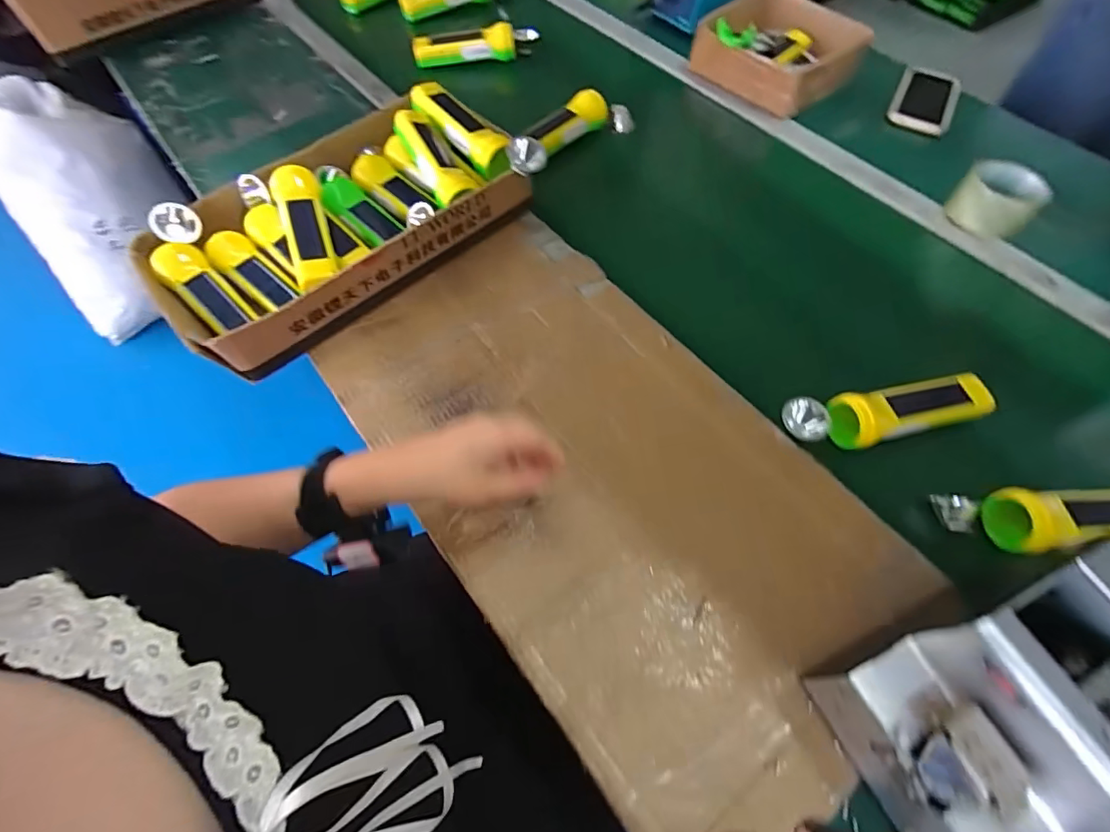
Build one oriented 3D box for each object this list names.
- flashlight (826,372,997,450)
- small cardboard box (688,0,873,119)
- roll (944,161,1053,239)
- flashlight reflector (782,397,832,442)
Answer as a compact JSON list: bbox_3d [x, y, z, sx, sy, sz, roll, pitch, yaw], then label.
[{"bbox_3d":[0.360,-0.007,0.512,0.168,0.048,0.051,-12,61,-6],"label":"flashlight"},{"bbox_3d":[0.355,-0.589,0.815,0.223,0.079,0.193,34,66,18],"label":"small cardboard box"},{"bbox_3d":[0.587,-0.288,0.676,0.094,0.055,0.094,0,61,0],"label":"roll"},{"bbox_3d":[0.256,0.004,0.516,0.012,0.043,0.043,-6,14,-31],"label":"flashlight reflector"}]

